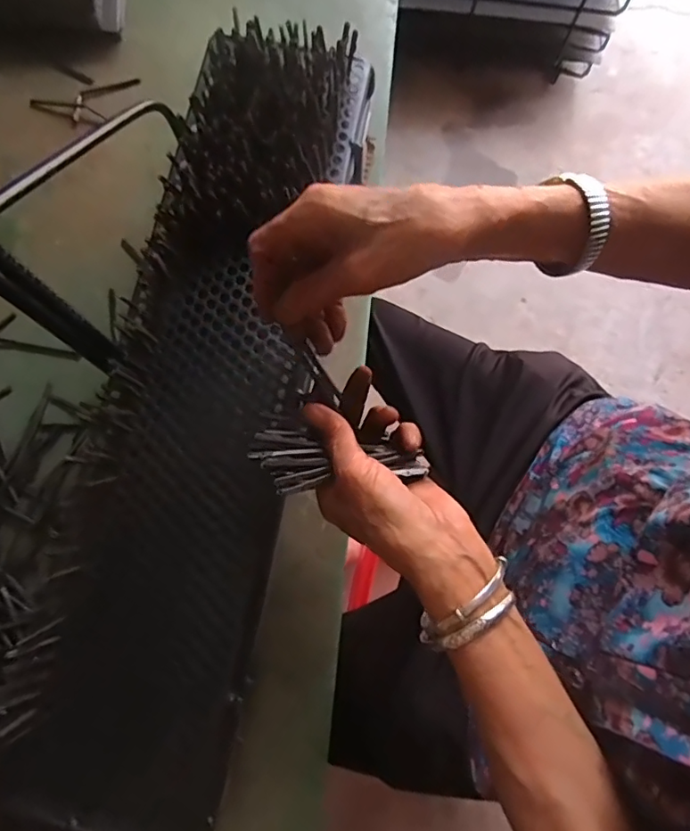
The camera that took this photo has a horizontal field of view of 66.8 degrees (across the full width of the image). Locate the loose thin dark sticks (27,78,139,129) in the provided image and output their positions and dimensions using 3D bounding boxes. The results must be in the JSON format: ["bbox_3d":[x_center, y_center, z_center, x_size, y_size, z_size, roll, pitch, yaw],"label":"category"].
[{"bbox_3d":[-0.269,-0.321,0.541,0.112,0.012,0.045,-11,76,-4],"label":"loose thin dark sticks"}]

